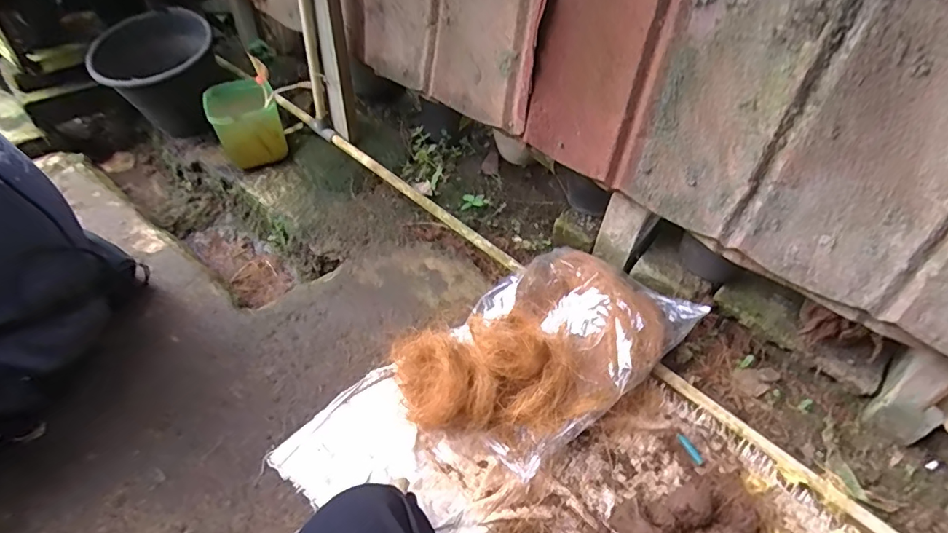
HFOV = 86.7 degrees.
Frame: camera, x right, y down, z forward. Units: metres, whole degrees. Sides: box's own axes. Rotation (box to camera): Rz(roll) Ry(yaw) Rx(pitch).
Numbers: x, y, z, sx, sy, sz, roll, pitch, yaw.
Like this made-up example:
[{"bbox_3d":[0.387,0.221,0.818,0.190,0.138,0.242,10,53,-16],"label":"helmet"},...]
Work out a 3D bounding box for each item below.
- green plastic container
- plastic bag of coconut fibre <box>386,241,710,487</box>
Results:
[{"bbox_3d":[-0.557,-0.344,1.234,0.159,0.149,0.164,-16,51,-17],"label":"green plastic container"},{"bbox_3d":[0.132,0.118,0.861,0.532,0.139,0.293,-28,56,-26],"label":"plastic bag of coconut fibre"}]

